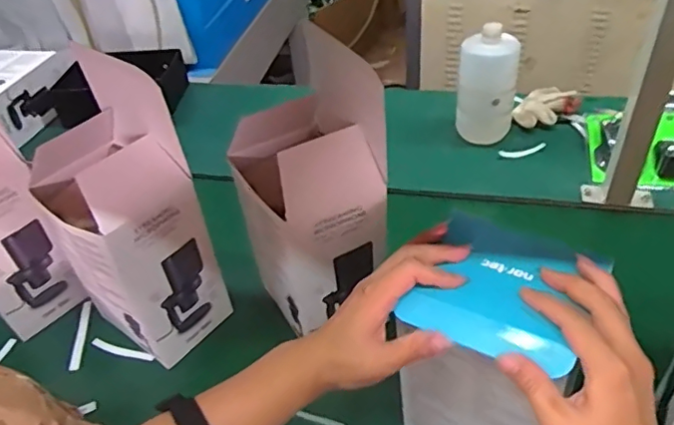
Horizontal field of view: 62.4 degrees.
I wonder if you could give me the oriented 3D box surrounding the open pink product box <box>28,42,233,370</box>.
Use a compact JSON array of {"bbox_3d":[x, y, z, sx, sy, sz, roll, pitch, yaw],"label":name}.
[{"bbox_3d":[-0.244,0.036,0.668,0.139,0.261,0.123,26,51,32],"label":"open pink product box"}]

